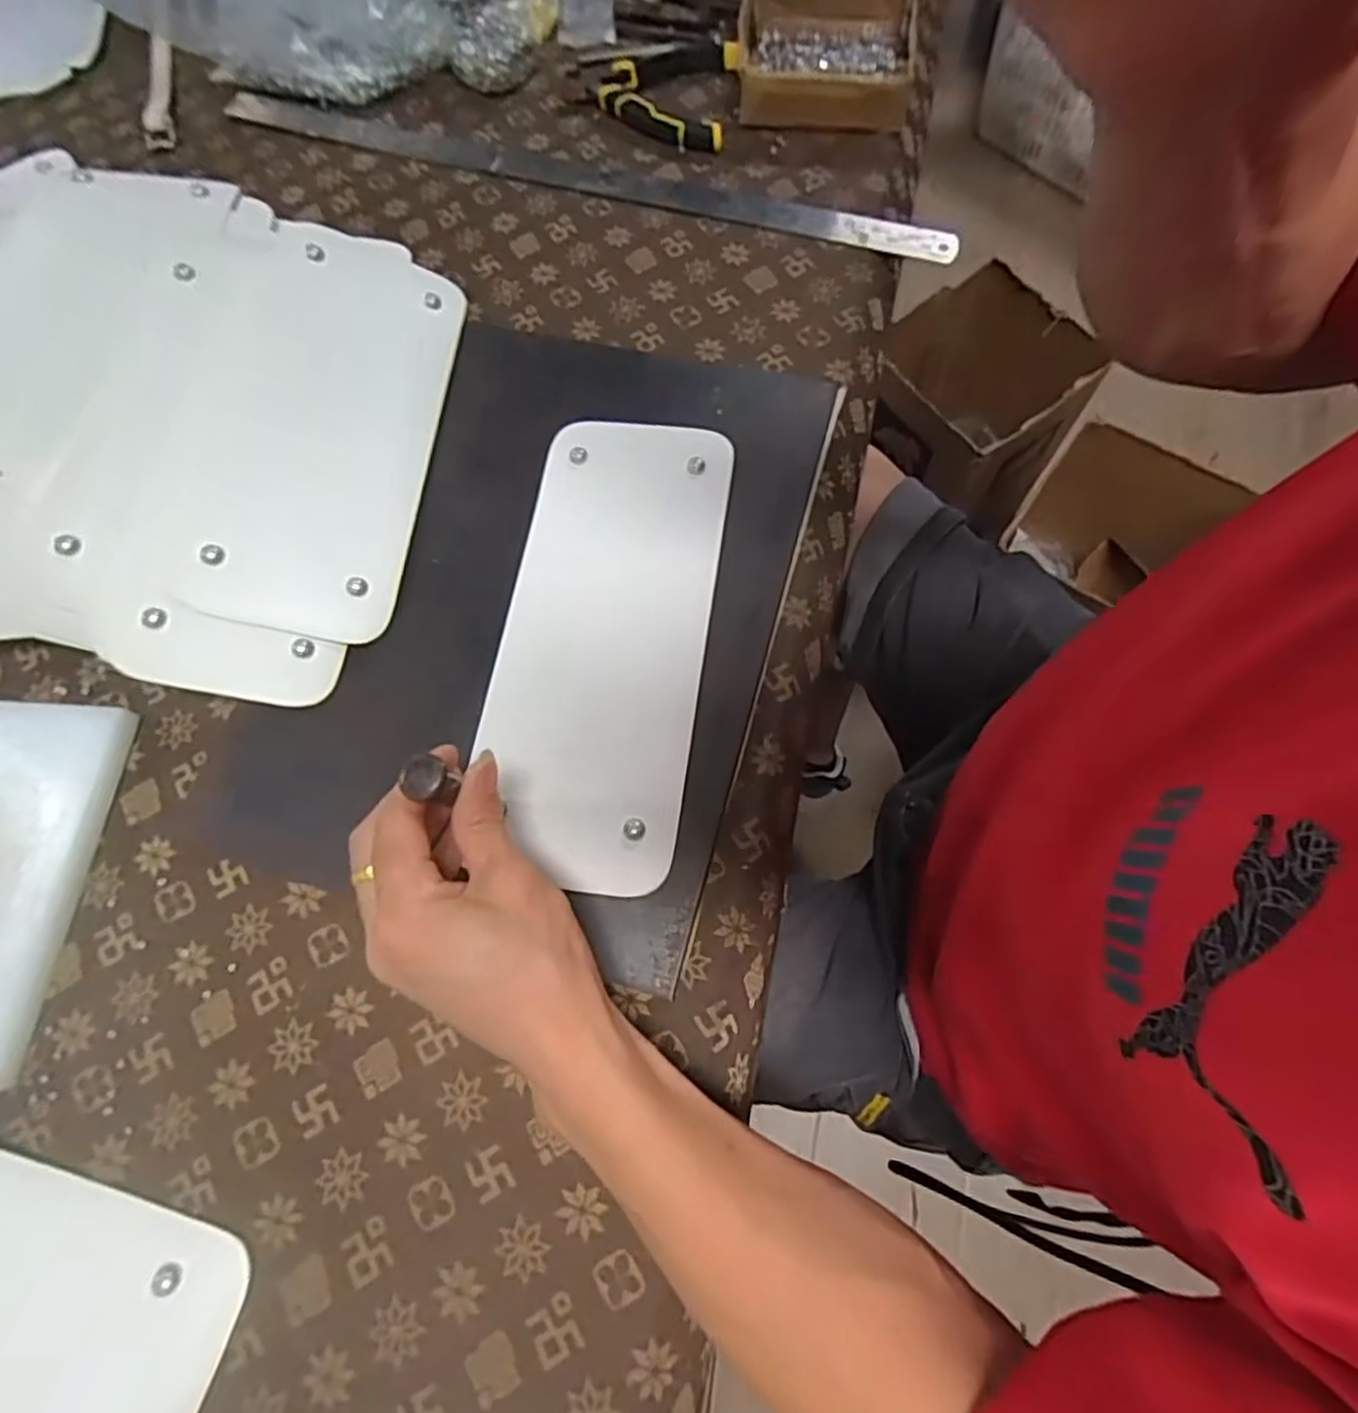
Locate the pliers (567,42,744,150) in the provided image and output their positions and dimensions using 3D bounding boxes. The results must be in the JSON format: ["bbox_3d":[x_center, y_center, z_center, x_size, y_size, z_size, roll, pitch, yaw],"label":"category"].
[{"bbox_3d":[-0.023,-0.514,0.593,0.136,0.024,0.122,11,71,6],"label":"pliers"}]

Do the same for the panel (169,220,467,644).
[{"bbox_3d":[-0.226,-0.193,0.464,0.131,0.012,0.309,8,72,-19],"label":"panel"}]

